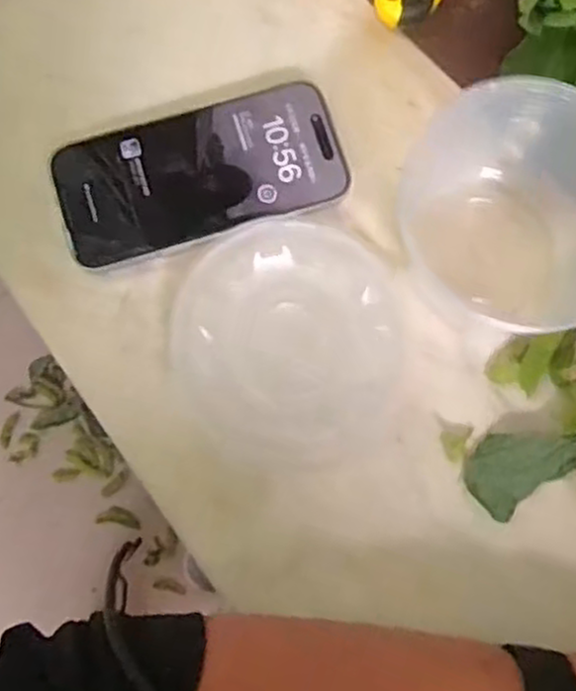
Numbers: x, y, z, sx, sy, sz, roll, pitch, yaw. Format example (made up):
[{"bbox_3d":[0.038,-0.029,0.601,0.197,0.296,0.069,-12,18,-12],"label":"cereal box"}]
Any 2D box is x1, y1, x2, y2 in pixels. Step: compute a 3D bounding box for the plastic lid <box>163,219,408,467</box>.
[{"bbox_3d":[0.001,-0.001,0.367,0.112,0.017,0.117,0,77,-1],"label":"plastic lid"}]

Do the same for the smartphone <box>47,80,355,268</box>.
[{"bbox_3d":[-0.045,-0.089,0.384,0.142,0.010,0.072,-16,78,-5],"label":"smartphone"}]

